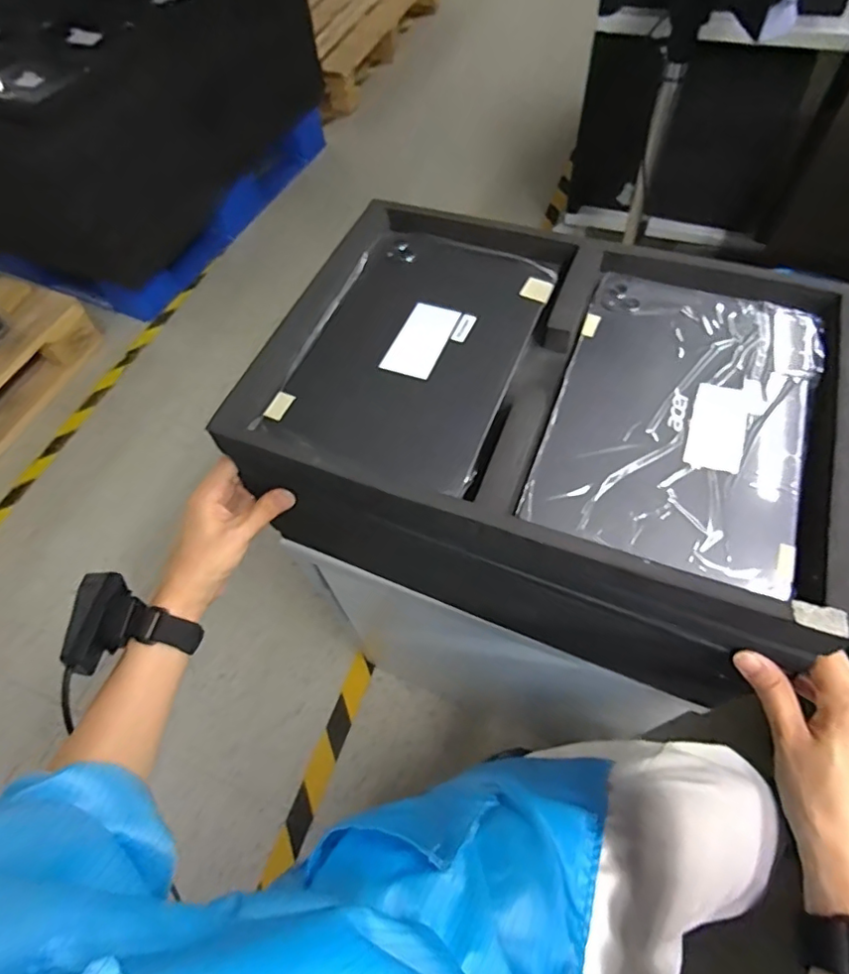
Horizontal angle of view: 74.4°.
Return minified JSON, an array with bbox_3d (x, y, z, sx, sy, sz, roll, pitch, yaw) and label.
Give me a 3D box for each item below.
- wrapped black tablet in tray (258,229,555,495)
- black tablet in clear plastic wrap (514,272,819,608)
[{"bbox_3d":[-0.008,-0.117,0.458,0.172,0.017,0.260,18,63,14],"label":"wrapped black tablet in tray"},{"bbox_3d":[0.186,-0.054,0.408,0.169,0.010,0.251,18,63,14],"label":"black tablet in clear plastic wrap"}]

